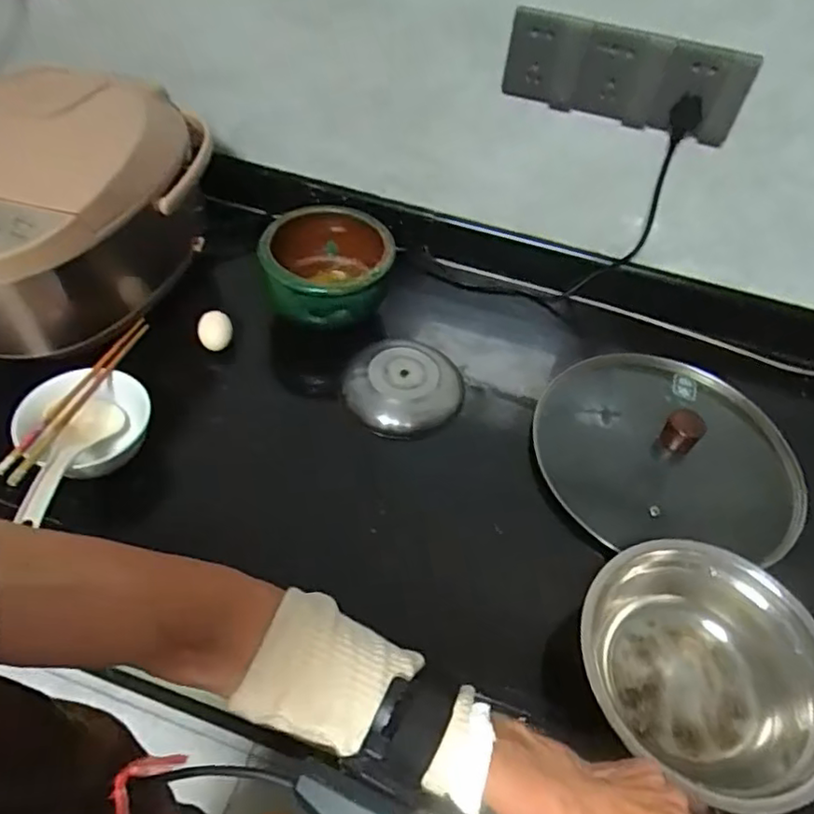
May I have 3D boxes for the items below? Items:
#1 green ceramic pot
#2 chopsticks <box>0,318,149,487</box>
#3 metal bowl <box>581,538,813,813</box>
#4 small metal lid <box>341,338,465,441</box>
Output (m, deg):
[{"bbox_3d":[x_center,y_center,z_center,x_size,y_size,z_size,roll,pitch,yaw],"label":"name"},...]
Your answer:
[{"bbox_3d":[-0.099,-0.175,0.792,0.150,0.102,0.156,1,51,-5],"label":"green ceramic pot"},{"bbox_3d":[-0.332,-0.014,0.636,0.024,0.014,0.223,17,51,8],"label":"chopsticks"},{"bbox_3d":[0.251,0.218,0.537,0.195,0.086,0.171,32,55,19],"label":"metal bowl"},{"bbox_3d":[-0.005,-0.025,0.745,0.140,0.038,0.125,5,51,-2],"label":"small metal lid"}]

